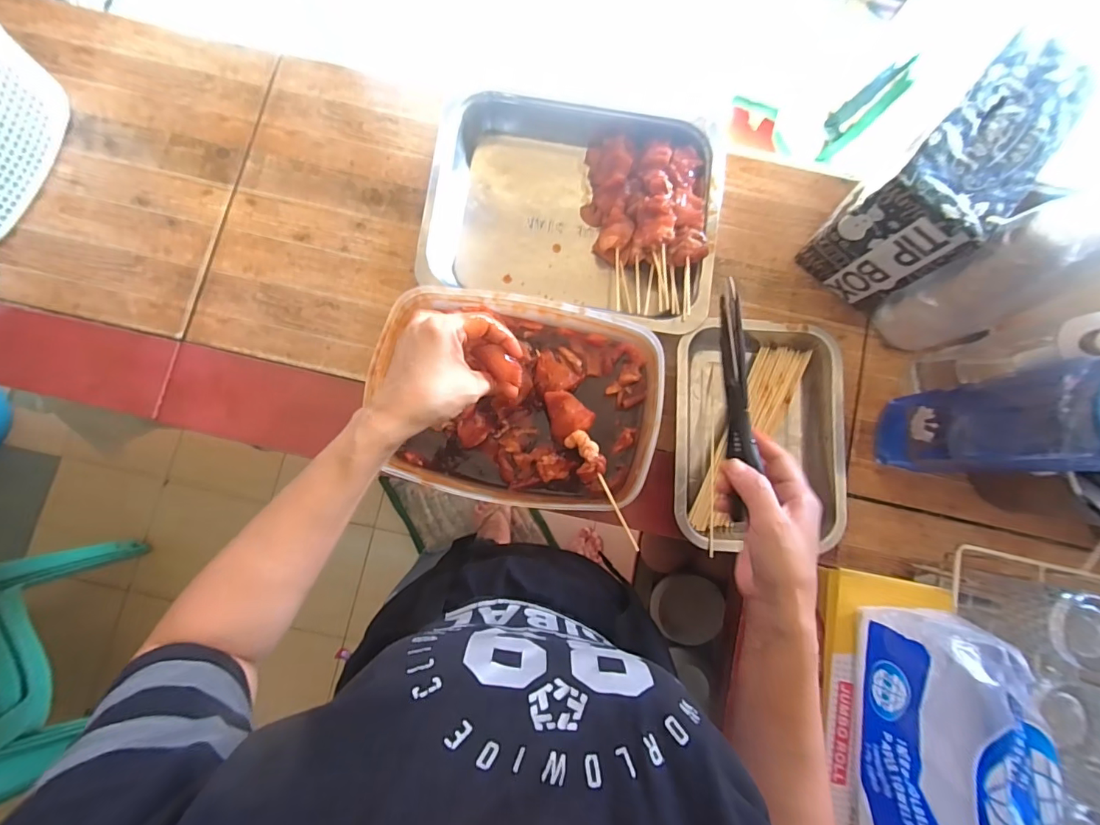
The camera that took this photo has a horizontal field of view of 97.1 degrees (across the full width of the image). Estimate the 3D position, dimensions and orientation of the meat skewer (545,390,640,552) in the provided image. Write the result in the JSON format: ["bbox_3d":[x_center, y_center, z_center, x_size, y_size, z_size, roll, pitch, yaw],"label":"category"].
[{"bbox_3d":[0.043,0.049,0.468,0.038,0.018,0.167,-24,66,-5],"label":"meat skewer"}]

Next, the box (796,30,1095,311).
[{"bbox_3d":[0.415,-0.240,0.529,0.111,0.169,0.199,44,83,4],"label":"box"}]

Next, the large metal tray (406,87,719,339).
[{"bbox_3d":[0.031,-0.256,0.592,0.331,0.071,0.276,10,82,0],"label":"large metal tray"}]

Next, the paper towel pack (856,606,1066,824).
[{"bbox_3d":[0.313,0.280,0.383,0.091,0.092,0.222,5,82,-1],"label":"paper towel pack"}]

